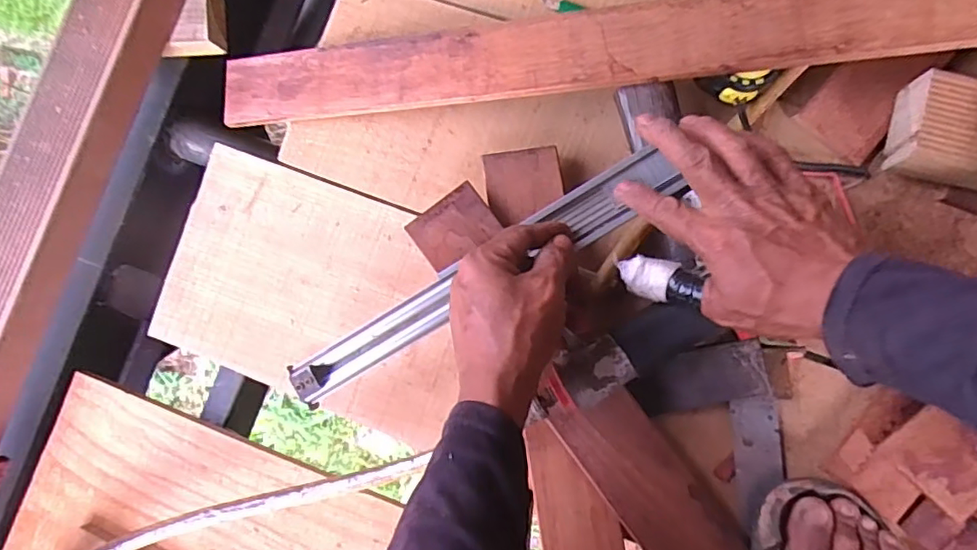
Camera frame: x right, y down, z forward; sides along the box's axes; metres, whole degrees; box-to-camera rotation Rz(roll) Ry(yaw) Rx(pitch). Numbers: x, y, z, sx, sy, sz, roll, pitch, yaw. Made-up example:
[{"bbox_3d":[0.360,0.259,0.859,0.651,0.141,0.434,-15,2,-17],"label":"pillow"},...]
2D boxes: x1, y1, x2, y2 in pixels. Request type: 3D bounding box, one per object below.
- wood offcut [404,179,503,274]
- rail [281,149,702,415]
[{"bbox_3d":[-0.028,-0.039,0.467,0.062,0.012,0.055,-39,81,2],"label":"wood offcut"},{"bbox_3d":[-0.010,0.004,0.445,0.325,0.020,0.040,-31,83,5],"label":"rail"}]

